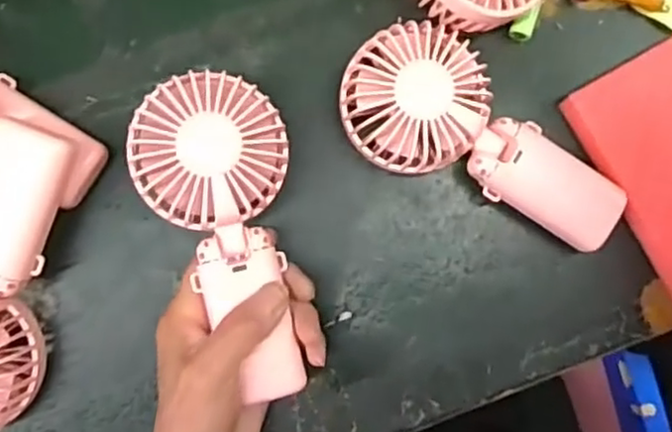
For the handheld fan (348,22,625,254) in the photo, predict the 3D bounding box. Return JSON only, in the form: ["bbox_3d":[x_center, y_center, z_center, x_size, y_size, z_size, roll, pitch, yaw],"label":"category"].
[{"bbox_3d":[0.083,-0.038,0.408,0.184,0.043,0.086,42,86,1],"label":"handheld fan"}]

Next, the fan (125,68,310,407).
[{"bbox_3d":[-0.058,0.010,0.375,0.078,0.034,0.174,-13,94,-1],"label":"fan"}]

